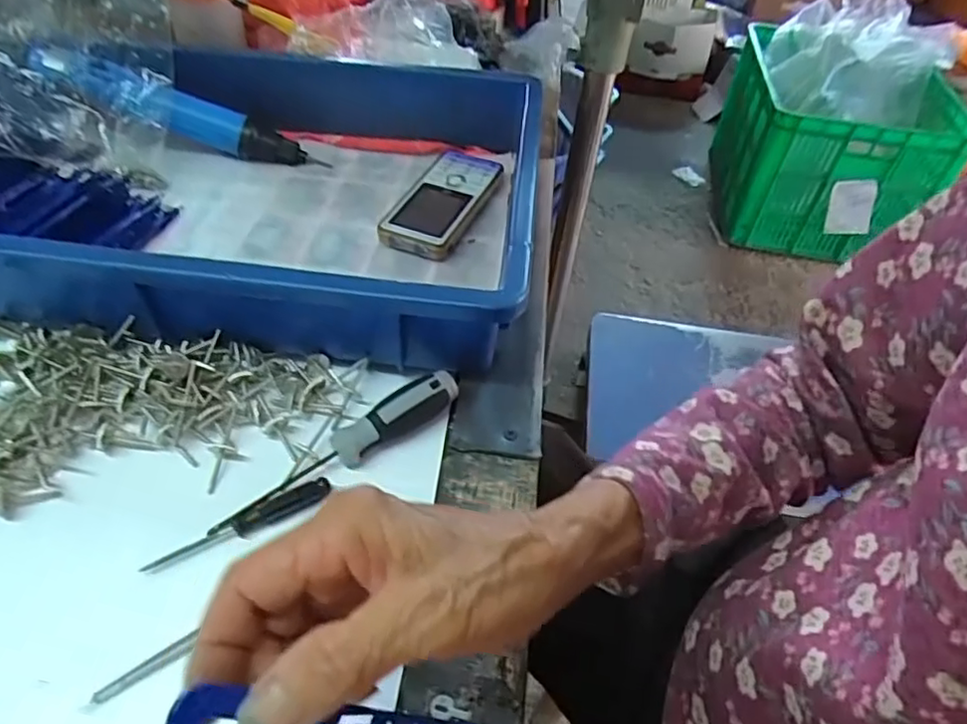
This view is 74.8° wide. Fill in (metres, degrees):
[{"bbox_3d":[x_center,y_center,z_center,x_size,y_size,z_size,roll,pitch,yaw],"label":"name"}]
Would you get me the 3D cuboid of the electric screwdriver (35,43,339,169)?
[{"bbox_3d":[-0.247,-0.205,0.514,0.217,0.033,0.035,17,43,-19],"label":"electric screwdriver"}]

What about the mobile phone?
[{"bbox_3d":[-0.033,-0.127,0.499,0.063,0.022,0.125,19,50,10],"label":"mobile phone"}]

